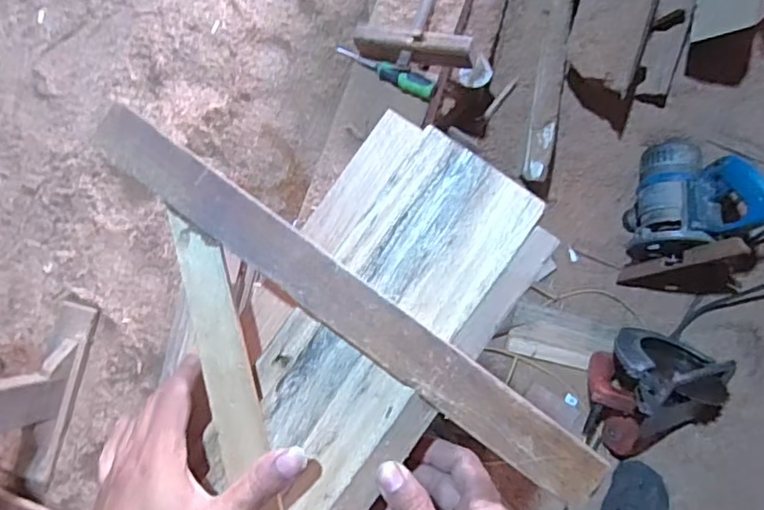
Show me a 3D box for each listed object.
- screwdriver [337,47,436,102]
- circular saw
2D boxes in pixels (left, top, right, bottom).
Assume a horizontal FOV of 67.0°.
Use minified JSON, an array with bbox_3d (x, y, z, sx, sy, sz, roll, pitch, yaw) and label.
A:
[{"bbox_3d":[0.001,-0.310,0.962,0.196,0.035,0.030,32,89,23],"label":"screwdriver"},{"bbox_3d":[0.532,0.278,1.091,0.266,0.219,0.244,-1,84,8],"label":"circular saw"}]

